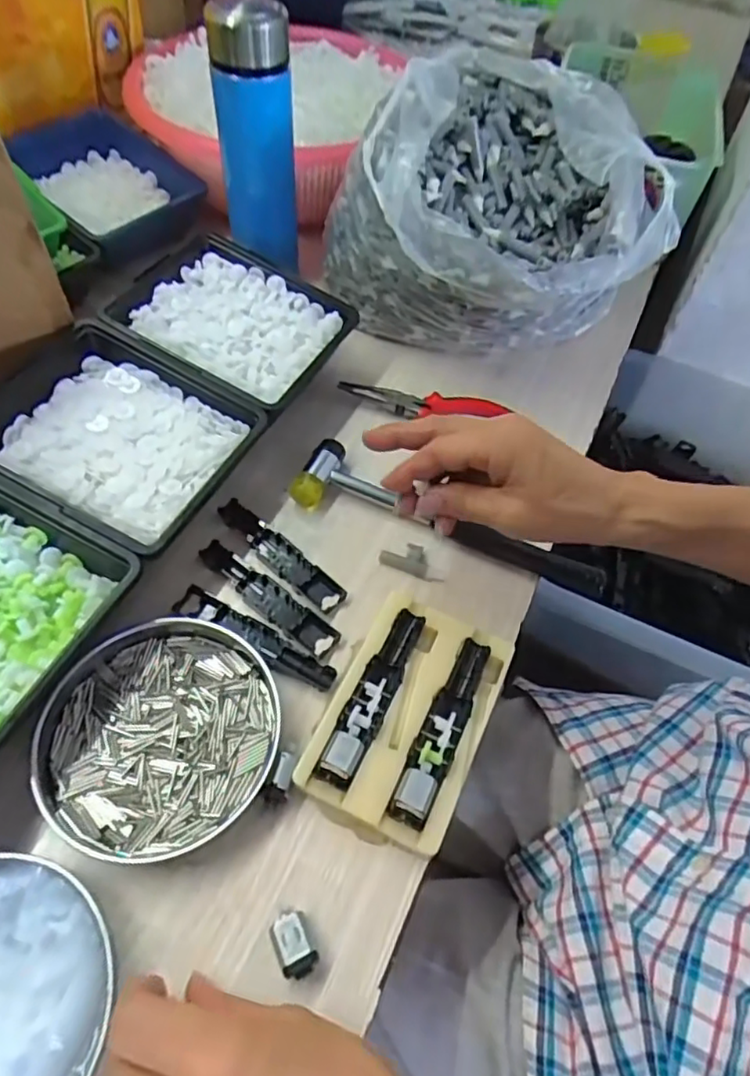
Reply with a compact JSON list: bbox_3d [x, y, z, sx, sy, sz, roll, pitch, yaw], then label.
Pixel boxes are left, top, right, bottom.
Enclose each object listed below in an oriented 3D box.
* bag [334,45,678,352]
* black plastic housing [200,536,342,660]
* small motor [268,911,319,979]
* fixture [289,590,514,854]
[{"bbox_3d":[0.093,-0.268,0.532,0.249,0.161,0.240,-27,62,-21],"label":"bag"},{"bbox_3d":[-0.074,0.041,0.427,0.117,0.009,0.024,35,60,18],"label":"black plastic housing"},{"bbox_3d":[-0.041,0.206,0.312,0.019,0.012,0.029,-21,60,-18],"label":"small motor"},{"bbox_3d":[0.022,0.104,0.379,0.089,0.025,0.138,24,57,11],"label":"fixture"}]

